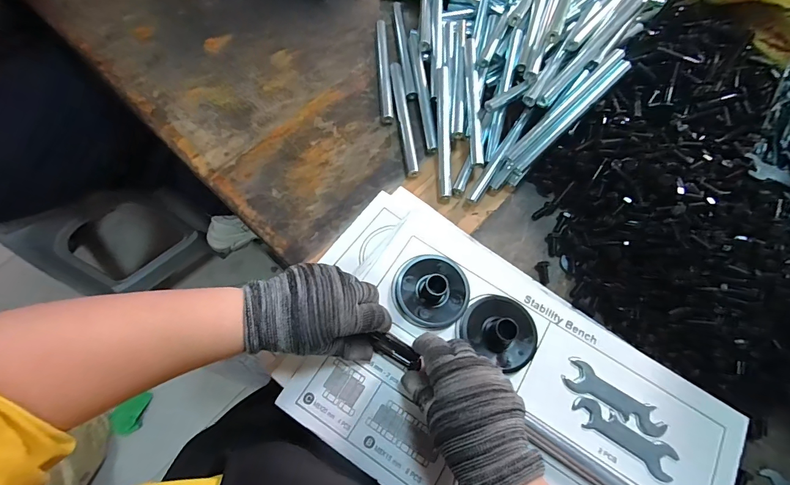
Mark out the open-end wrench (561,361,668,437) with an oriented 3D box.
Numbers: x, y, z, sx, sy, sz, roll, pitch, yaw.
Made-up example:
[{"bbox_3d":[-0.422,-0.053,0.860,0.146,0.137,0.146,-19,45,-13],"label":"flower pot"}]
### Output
[{"bbox_3d":[0.202,0.142,0.341,0.091,0.004,0.027,30,70,9],"label":"open-end wrench"}]

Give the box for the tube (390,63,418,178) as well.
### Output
[{"bbox_3d":[0.012,-0.166,0.490,0.016,0.011,0.179,-5,69,-5],"label":"tube"}]

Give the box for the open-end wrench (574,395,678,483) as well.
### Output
[{"bbox_3d":[0.202,0.171,0.329,0.092,0.004,0.027,32,70,10],"label":"open-end wrench"}]

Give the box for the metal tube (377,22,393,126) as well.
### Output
[{"bbox_3d":[-0.016,-0.238,0.515,0.015,0.011,0.174,-2,68,-4],"label":"metal tube"}]

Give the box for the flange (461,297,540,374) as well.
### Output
[{"bbox_3d":[0.102,0.081,0.352,0.072,0.031,0.061,33,70,10],"label":"flange"}]

